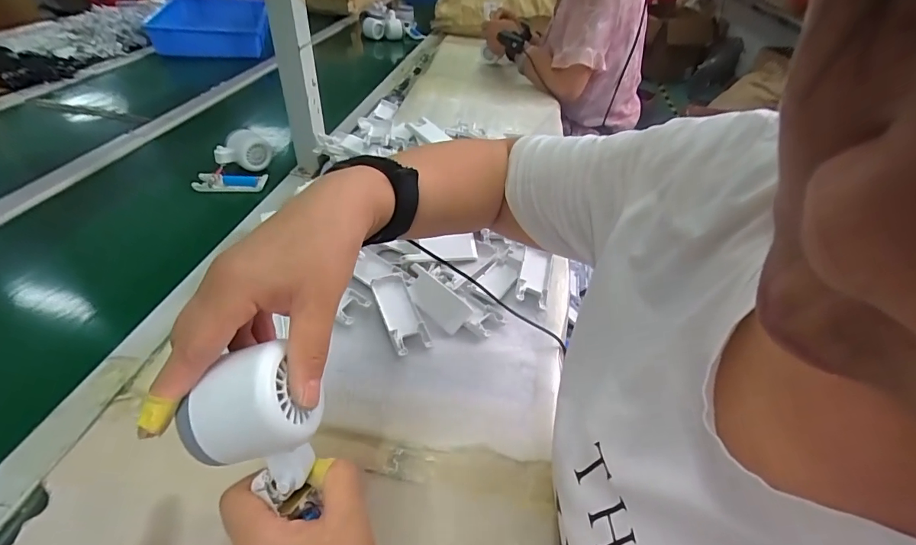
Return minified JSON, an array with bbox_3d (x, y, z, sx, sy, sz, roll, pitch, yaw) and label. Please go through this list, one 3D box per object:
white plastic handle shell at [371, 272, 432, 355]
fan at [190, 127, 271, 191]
[{"bbox_3d":[-0.065,0.044,0.494,0.041,0.012,0.108,-12,54,-19],"label":"white plastic handle shell"},{"bbox_3d":[-0.362,-0.180,0.704,0.100,0.066,0.091,-1,41,-6],"label":"fan"}]

